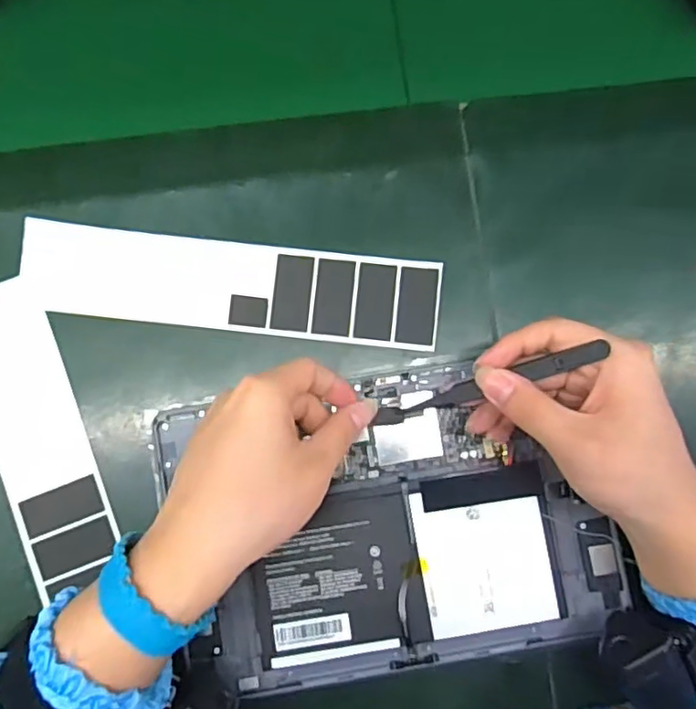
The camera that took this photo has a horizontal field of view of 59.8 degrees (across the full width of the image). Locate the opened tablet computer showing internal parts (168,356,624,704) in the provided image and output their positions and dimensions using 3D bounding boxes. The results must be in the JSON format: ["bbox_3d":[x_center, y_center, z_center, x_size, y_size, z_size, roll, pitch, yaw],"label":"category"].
[{"bbox_3d":[0.027,0.097,0.352,0.246,0.025,0.162,-9,77,-2],"label":"opened tablet computer showing internal parts"}]

